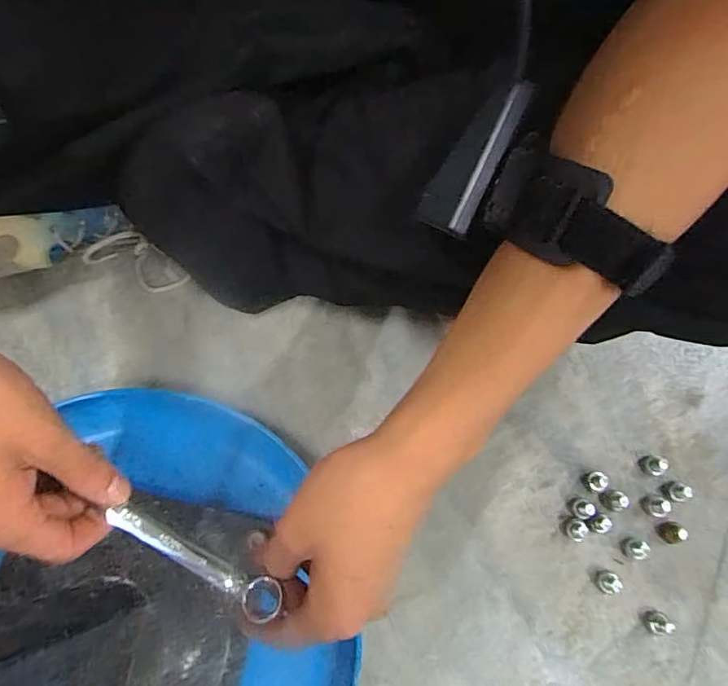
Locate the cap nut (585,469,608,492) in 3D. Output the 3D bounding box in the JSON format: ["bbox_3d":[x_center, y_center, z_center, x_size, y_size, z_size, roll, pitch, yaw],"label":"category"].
[{"bbox_3d":[0.163,0.096,0.353,0.012,0.014,0.013,1,73,-2],"label":"cap nut"}]

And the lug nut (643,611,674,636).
[{"bbox_3d":[0.192,0.183,0.329,0.010,0.017,0.014,18,74,3],"label":"lug nut"}]

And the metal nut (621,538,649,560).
[{"bbox_3d":[0.183,0.139,0.342,0.010,0.016,0.013,8,73,0],"label":"metal nut"}]

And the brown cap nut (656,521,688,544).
[{"bbox_3d":[0.210,0.129,0.344,0.011,0.018,0.014,4,73,-1],"label":"brown cap nut"}]

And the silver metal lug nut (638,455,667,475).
[{"bbox_3d":[0.204,0.085,0.356,0.011,0.021,0.014,12,73,2],"label":"silver metal lug nut"}]

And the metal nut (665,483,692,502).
[{"bbox_3d":[0.218,0.104,0.353,0.009,0.018,0.012,4,73,-1],"label":"metal nut"}]

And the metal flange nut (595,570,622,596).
[{"bbox_3d":[0.162,0.159,0.335,0.012,0.016,0.014,18,74,3],"label":"metal flange nut"}]

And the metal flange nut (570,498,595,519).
[{"bbox_3d":[0.151,0.114,0.349,0.012,0.012,0.014,5,73,-1],"label":"metal flange nut"}]

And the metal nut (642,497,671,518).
[{"bbox_3d":[0.202,0.113,0.349,0.010,0.016,0.013,0,73,-2],"label":"metal nut"}]

